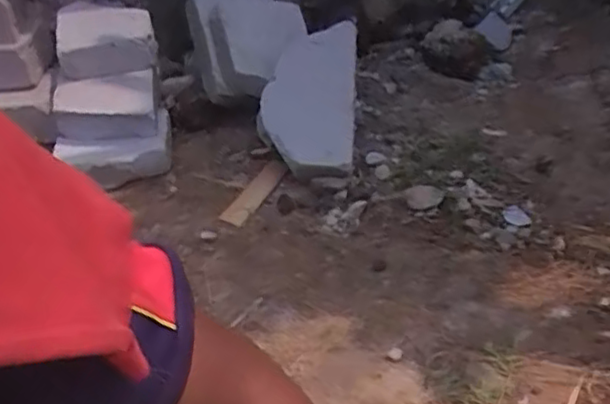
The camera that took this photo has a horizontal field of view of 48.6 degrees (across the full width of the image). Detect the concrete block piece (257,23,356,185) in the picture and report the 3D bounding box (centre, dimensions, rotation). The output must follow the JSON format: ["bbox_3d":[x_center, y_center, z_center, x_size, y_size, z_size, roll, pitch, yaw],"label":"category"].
[{"bbox_3d":[0.003,-0.215,1.428,0.204,0.067,0.373,-4,67,19],"label":"concrete block piece"}]

